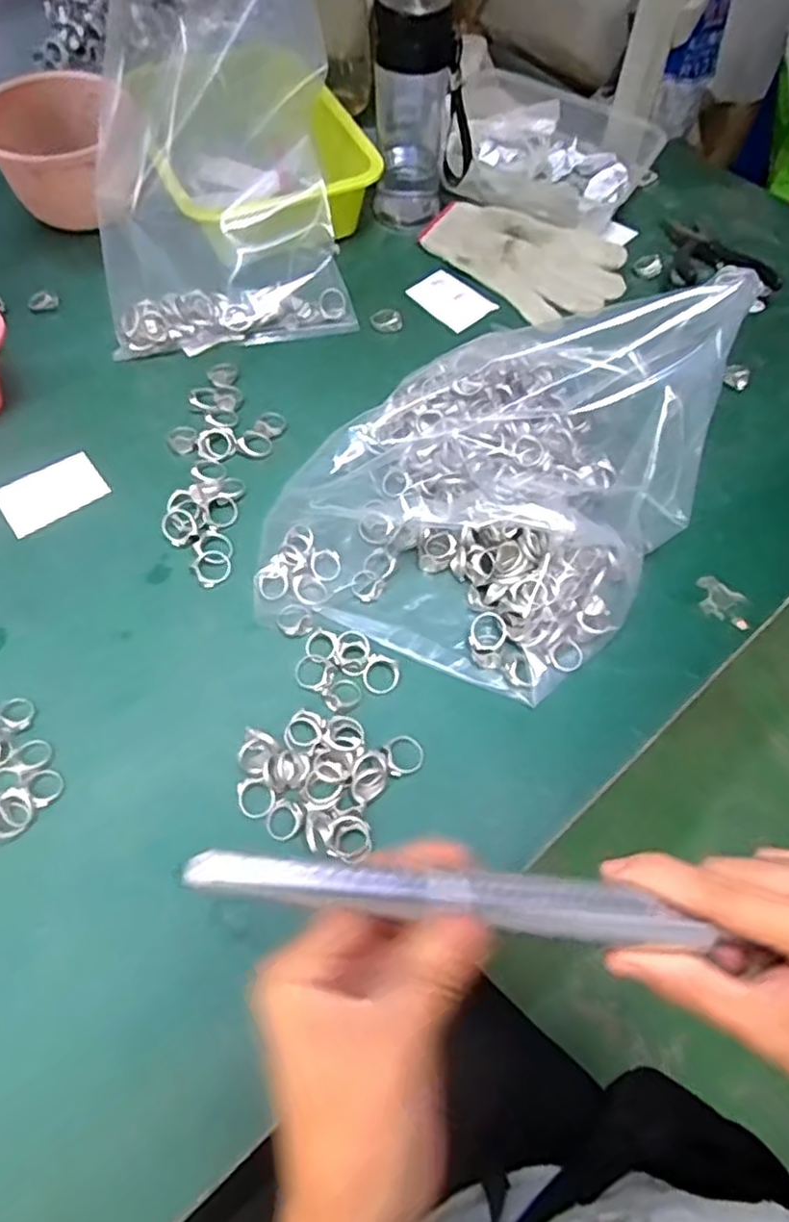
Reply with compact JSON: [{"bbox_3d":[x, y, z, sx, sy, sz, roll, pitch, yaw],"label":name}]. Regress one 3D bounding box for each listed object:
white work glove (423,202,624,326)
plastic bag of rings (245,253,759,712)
[{"bbox_3d":[0.134,-0.355,0.696,0.133,0.017,0.190,-38,69,-21],"label":"white work glove"},{"bbox_3d":[0.069,-0.103,0.489,0.249,0.132,0.313,30,64,14],"label":"plastic bag of rings"}]

